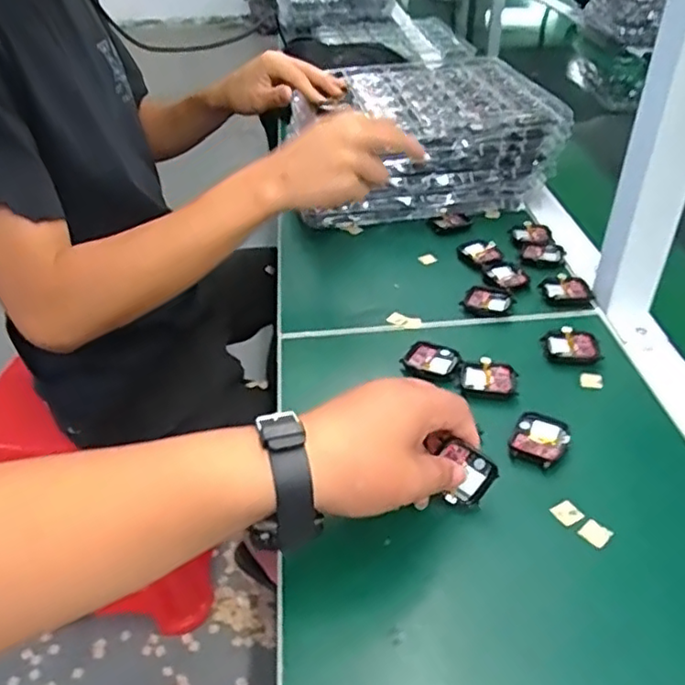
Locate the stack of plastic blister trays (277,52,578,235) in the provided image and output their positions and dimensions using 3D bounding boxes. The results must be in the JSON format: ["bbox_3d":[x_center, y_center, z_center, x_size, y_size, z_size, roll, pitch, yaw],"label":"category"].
[{"bbox_3d":[0.092,-0.264,0.812,0.296,0.117,0.268,-5,38,-4],"label":"stack of plastic blister trays"}]

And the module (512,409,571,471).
[{"bbox_3d":[0.144,0.071,0.461,0.036,0.012,0.043,19,42,24],"label":"module"}]

